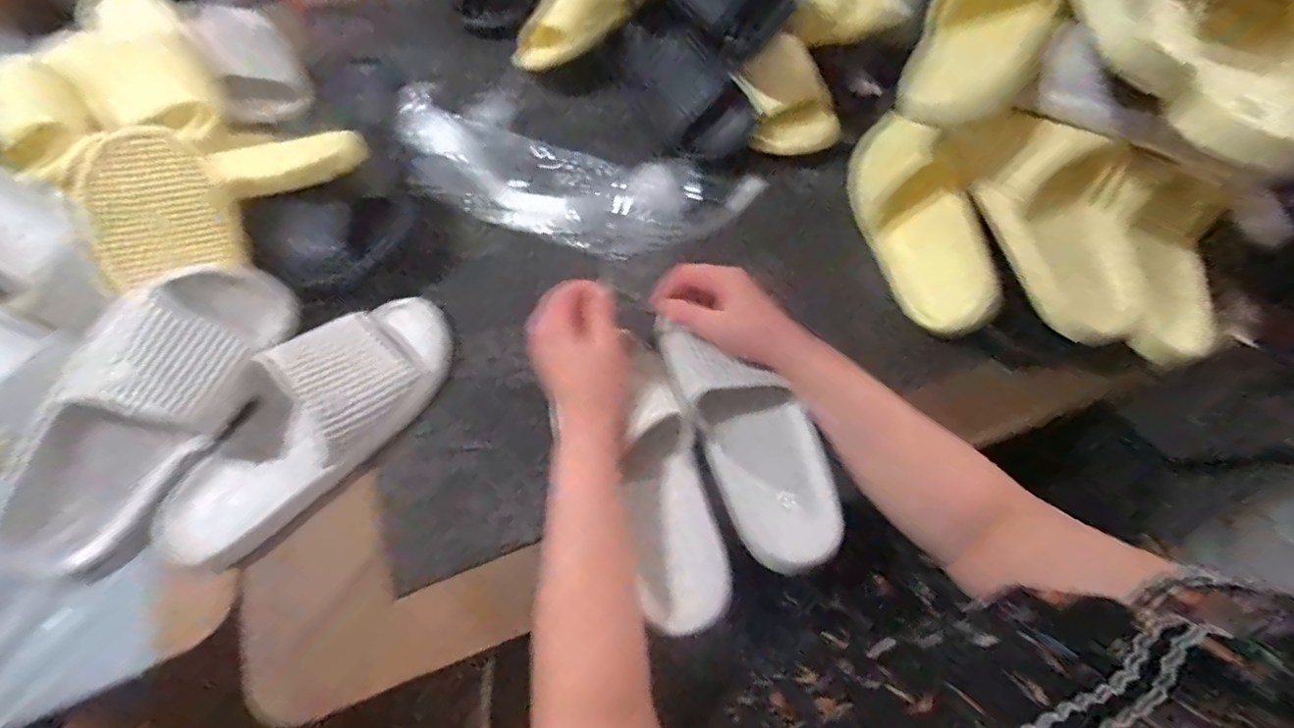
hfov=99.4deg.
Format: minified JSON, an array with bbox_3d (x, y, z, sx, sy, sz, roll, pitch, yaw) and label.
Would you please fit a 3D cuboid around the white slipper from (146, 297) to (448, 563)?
[{"bbox_3d":[-0.292,0.050,0.484,0.105,0.088,0.282,38,72,20],"label":"white slipper"}]

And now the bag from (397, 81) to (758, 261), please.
[{"bbox_3d":[-0.102,-0.212,0.616,0.420,0.033,0.156,15,66,11],"label":"bag"}]

